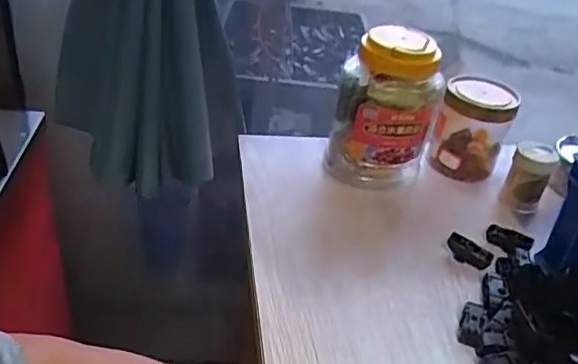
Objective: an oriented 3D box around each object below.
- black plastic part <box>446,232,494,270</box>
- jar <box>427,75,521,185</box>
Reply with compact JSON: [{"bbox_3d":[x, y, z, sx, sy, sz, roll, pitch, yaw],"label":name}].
[{"bbox_3d":[0.180,0.072,0.572,0.045,0.018,0.023,26,38,24],"label":"black plastic part"},{"bbox_3d":[0.226,-0.067,0.694,0.084,0.113,0.081,5,35,-4],"label":"jar"}]

